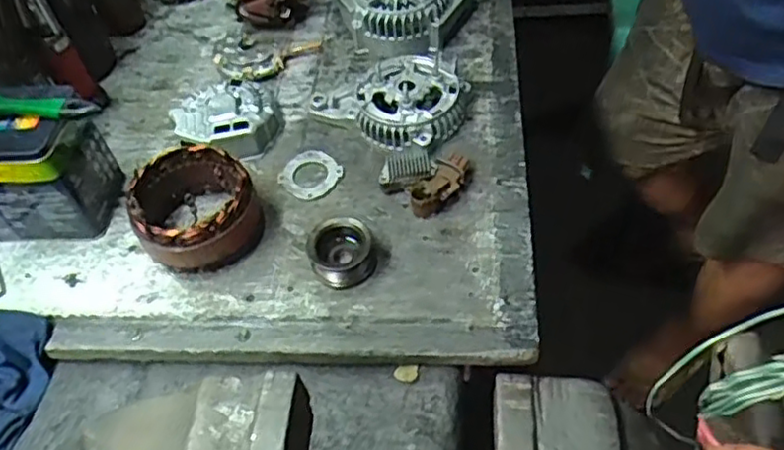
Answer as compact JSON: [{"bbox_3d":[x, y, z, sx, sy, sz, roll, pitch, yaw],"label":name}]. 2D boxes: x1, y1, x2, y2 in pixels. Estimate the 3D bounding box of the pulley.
[{"bbox_3d":[-0.047,0.026,0.620,0.059,0.034,0.058,-3,53,4],"label":"pulley"}]

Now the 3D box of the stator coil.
[{"bbox_3d":[-0.185,-0.016,0.641,0.111,0.076,0.111,-25,54,-13],"label":"stator coil"}]

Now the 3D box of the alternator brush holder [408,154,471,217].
[{"bbox_3d":[0.049,-0.040,0.665,0.033,0.028,0.077,32,62,26],"label":"alternator brush holder"}]

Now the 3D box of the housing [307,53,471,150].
[{"bbox_3d":[-0.001,-0.143,0.738,0.161,0.044,0.117,26,59,23],"label":"housing"}]

